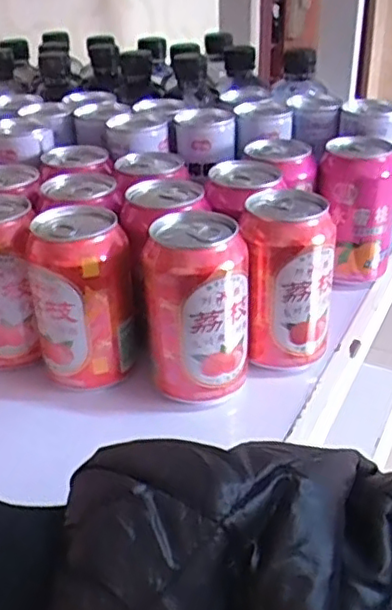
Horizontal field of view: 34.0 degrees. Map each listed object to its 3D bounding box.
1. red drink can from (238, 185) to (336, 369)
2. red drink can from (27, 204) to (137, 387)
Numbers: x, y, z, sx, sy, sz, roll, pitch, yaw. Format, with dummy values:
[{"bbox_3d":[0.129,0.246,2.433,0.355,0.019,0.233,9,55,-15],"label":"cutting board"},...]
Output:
[{"bbox_3d":[0.064,-0.018,0.440,0.059,0.107,0.059,6,31,13],"label":"red drink can"},{"bbox_3d":[-0.075,-0.005,0.427,0.064,0.103,0.064,-6,31,-7],"label":"red drink can"}]

